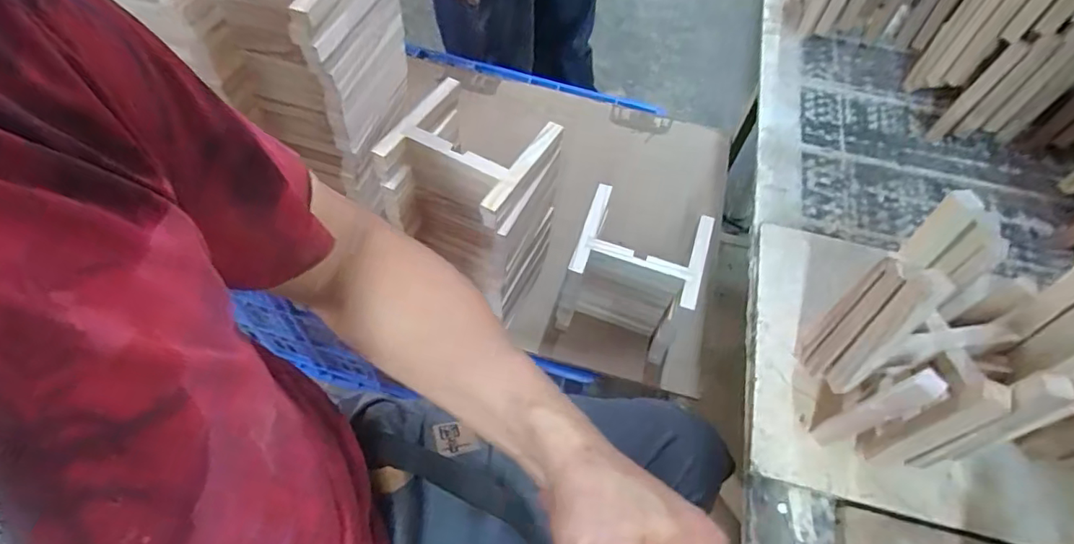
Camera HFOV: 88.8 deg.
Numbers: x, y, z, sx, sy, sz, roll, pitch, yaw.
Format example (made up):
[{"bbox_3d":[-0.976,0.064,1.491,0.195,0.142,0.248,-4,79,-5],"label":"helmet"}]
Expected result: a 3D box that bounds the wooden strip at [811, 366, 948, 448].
[{"bbox_3d":[0.270,0.118,0.451,0.017,0.157,0.021,-12,60,-11],"label":"wooden strip"}]

